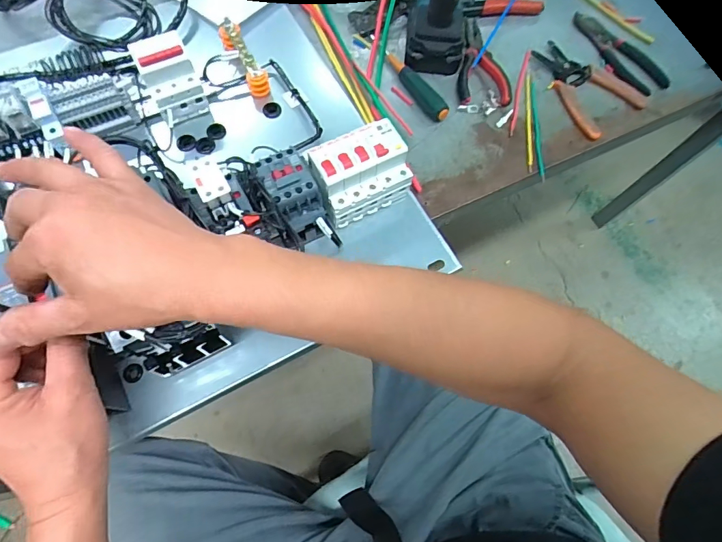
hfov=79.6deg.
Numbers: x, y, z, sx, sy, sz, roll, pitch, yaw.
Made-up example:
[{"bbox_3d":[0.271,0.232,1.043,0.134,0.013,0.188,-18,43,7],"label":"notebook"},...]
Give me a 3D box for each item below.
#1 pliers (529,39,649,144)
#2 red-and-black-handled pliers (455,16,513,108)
[{"bbox_3d":[0.305,-0.250,0.571,0.112,0.010,0.154,-22,71,-11],"label":"pliers"},{"bbox_3d":[0.156,-0.283,0.573,0.065,0.017,0.151,-2,69,-3],"label":"red-and-black-handled pliers"}]

